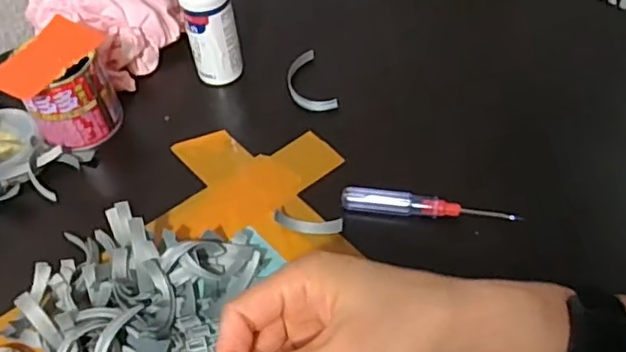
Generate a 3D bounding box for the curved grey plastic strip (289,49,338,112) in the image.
[{"bbox_3d":[-0.004,-0.077,0.521,0.032,0.011,0.067,-17,52,-8],"label":"curved grey plastic strip"}]

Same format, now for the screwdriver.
[{"bbox_3d":[0.079,0.020,0.432,0.118,0.013,0.012,8,52,11],"label":"screwdriver"}]

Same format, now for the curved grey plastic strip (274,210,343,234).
[{"bbox_3d":[-0.004,0.033,0.429,0.048,0.004,0.013,8,78,7],"label":"curved grey plastic strip"}]

